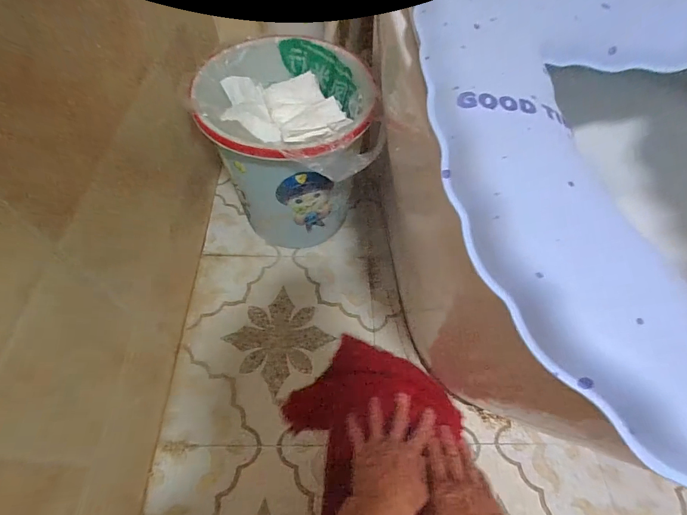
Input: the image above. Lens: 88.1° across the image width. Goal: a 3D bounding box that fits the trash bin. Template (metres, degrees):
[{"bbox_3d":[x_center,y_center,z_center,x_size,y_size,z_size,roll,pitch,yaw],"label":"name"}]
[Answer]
[{"bbox_3d":[-0.089,-0.173,0.583,0.220,0.270,0.218,-12,60,-10],"label":"trash bin"}]

